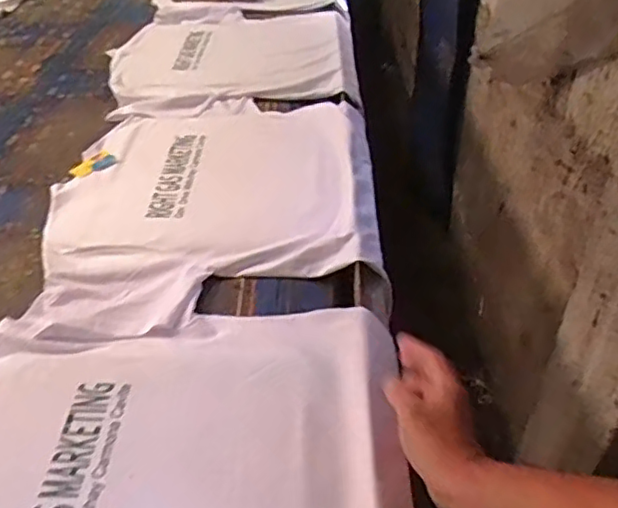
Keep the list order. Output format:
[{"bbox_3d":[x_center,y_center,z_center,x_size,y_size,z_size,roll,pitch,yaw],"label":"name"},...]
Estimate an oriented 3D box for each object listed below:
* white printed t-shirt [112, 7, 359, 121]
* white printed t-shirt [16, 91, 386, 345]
[{"bbox_3d":[-0.159,-0.475,1.434,0.531,0.042,0.610,0,38,-1],"label":"white printed t-shirt"},{"bbox_3d":[-0.137,-0.103,0.963,0.466,0.026,0.621,1,38,0],"label":"white printed t-shirt"}]

